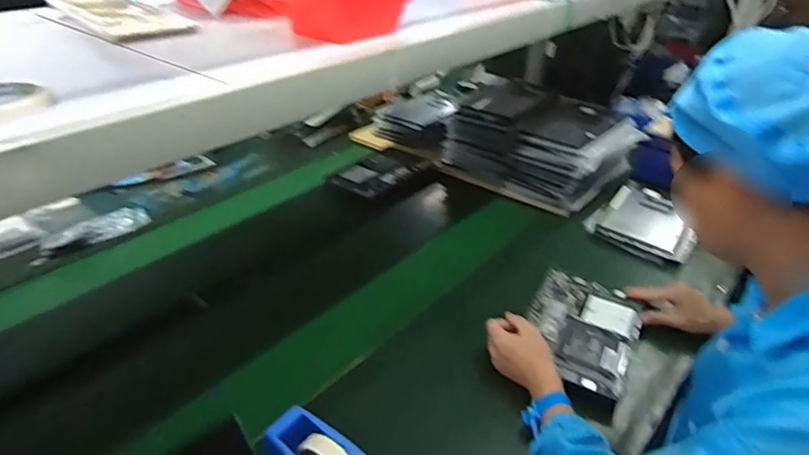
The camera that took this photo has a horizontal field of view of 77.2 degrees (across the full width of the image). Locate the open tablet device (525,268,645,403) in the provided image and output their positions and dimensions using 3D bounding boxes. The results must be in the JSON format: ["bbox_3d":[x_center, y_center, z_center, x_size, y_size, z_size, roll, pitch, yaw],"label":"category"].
[{"bbox_3d":[0.288,0.163,0.831,0.169,0.026,0.242,17,38,27],"label":"open tablet device"}]

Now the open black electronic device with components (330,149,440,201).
[{"bbox_3d":[-0.061,-0.138,1.307,0.175,0.027,0.270,25,41,34],"label":"open black electronic device with components"}]

